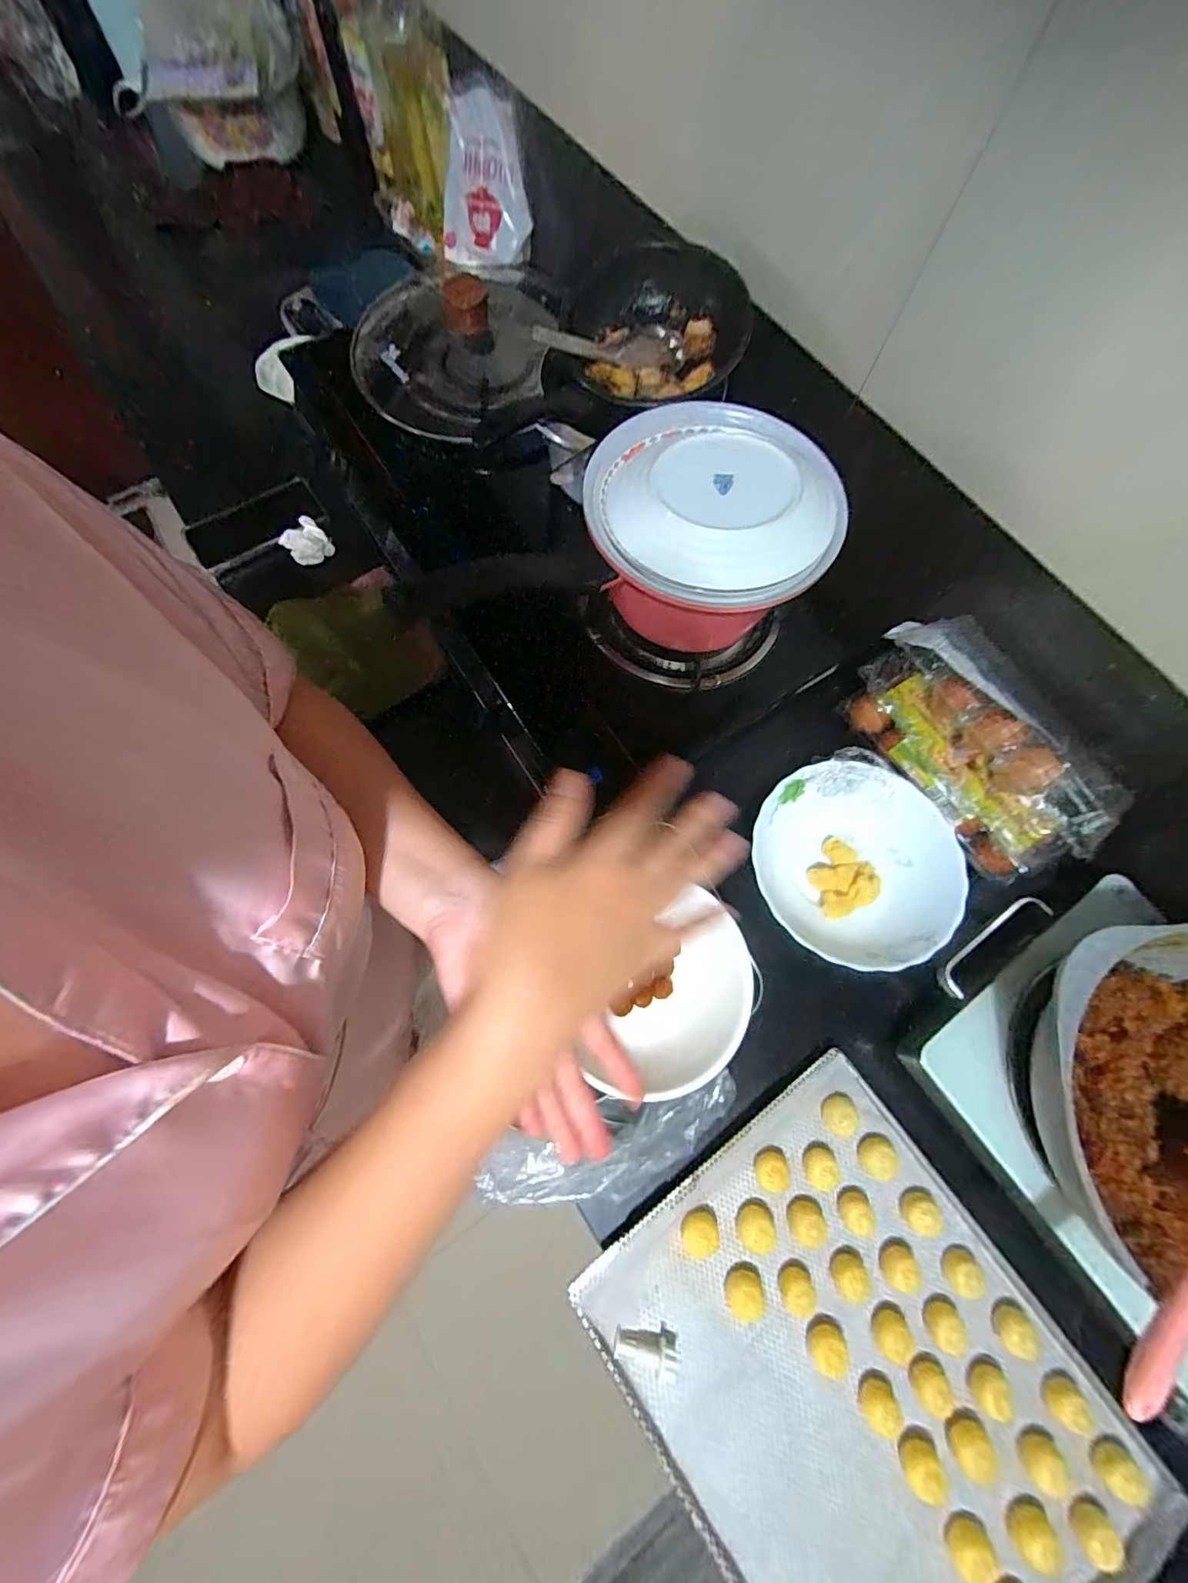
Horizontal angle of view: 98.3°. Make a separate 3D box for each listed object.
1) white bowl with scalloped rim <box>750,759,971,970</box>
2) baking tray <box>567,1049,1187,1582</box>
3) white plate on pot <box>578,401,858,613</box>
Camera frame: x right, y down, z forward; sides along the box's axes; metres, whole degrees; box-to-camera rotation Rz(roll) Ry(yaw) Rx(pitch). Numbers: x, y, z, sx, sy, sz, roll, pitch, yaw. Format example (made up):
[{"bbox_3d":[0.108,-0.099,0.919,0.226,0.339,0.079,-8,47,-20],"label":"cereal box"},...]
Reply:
[{"bbox_3d":[0.252,0.072,0.508,0.182,0.054,0.188,1,72,-2],"label":"white bowl with scalloped rim"},{"bbox_3d":[0.218,0.474,0.407,0.312,0.030,0.394,-33,76,-12],"label":"baking tray"},{"bbox_3d":[0.094,-0.231,0.398,0.188,0.035,0.188,1,72,-2],"label":"white plate on pot"}]

